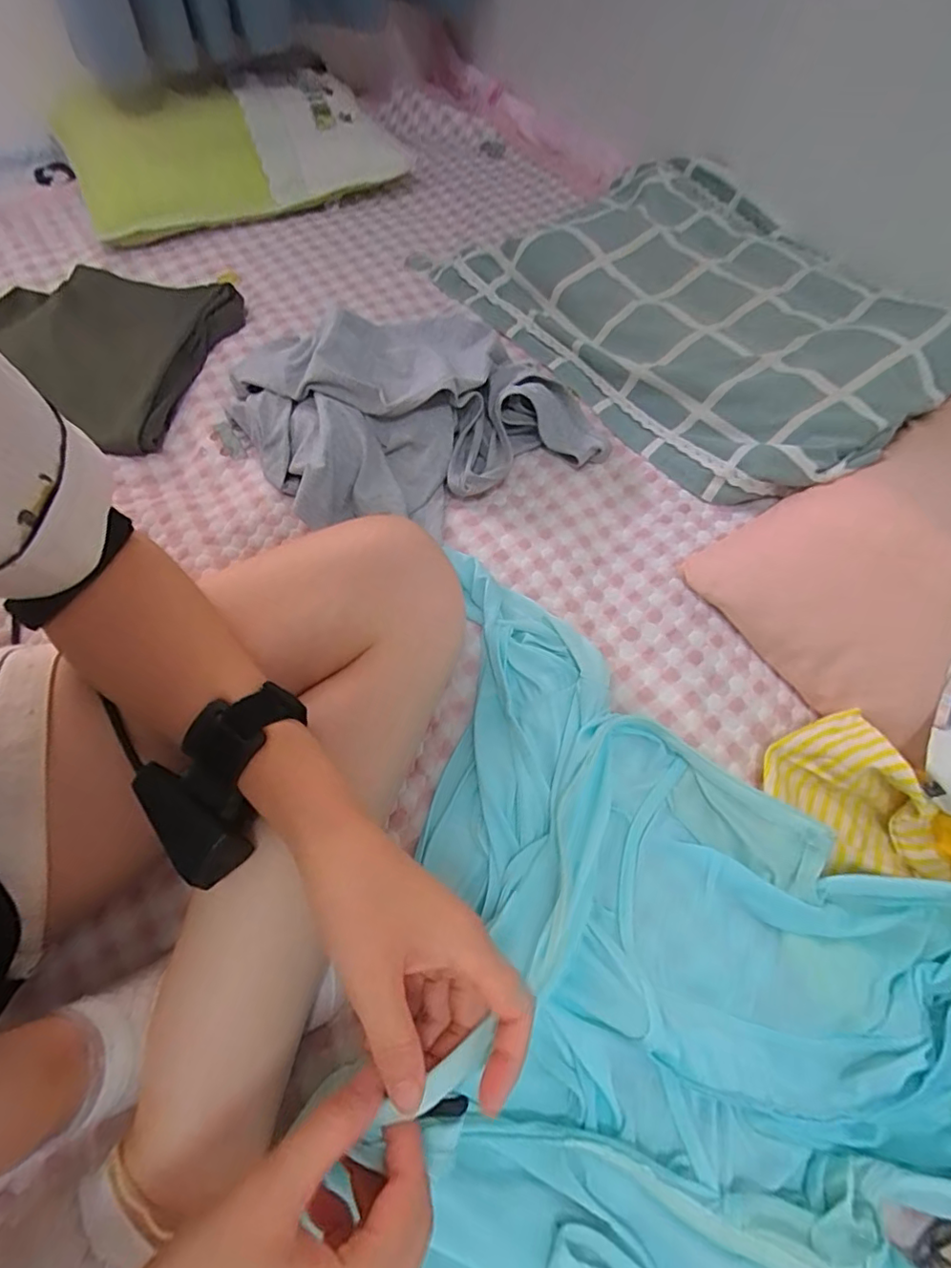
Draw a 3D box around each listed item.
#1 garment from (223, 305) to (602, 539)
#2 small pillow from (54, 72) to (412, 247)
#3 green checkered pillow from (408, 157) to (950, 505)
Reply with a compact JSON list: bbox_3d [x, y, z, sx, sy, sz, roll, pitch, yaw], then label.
[{"bbox_3d":[-0.059,-0.216,0.521,0.285,0.072,0.251,-31,67,-16],"label":"garment"},{"bbox_3d":[-0.313,-0.626,0.725,0.416,0.086,0.210,-14,63,-8],"label":"small pillow"},{"bbox_3d":[0.217,-0.354,0.590,0.303,0.088,0.514,-34,68,-17],"label":"green checkered pillow"}]

